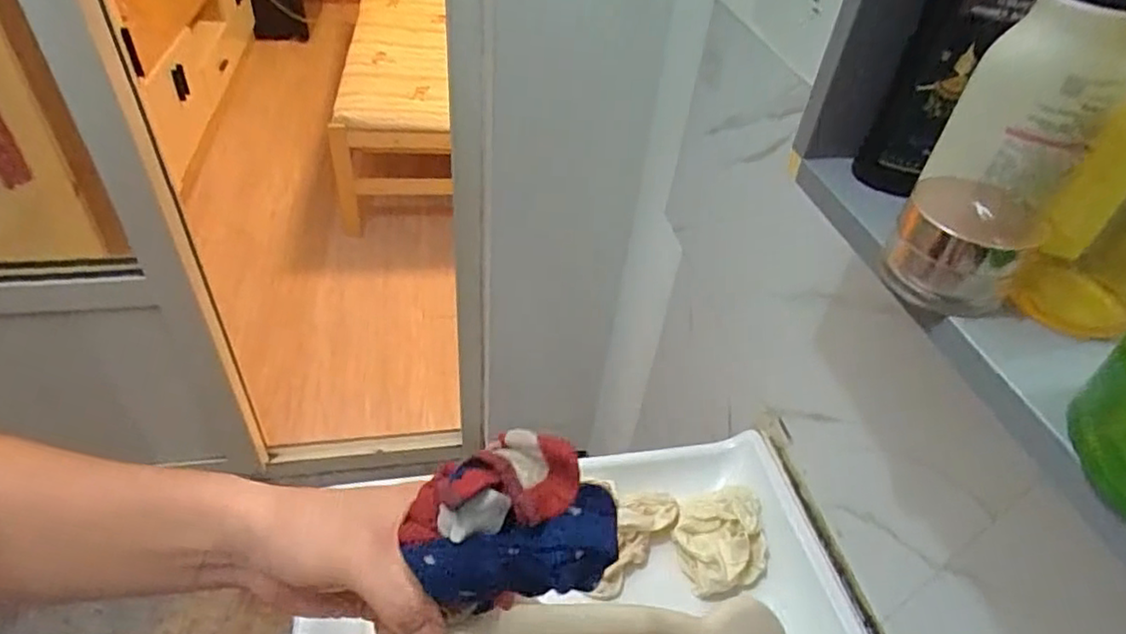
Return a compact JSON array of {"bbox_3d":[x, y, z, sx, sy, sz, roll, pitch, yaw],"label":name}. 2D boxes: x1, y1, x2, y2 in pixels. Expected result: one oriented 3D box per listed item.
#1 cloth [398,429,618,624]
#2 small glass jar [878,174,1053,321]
[{"bbox_3d":[-0.025,0.094,0.283,0.089,0.073,0.052,4,42,-3],"label":"cloth"},{"bbox_3d":[0.196,-0.035,0.315,0.061,0.046,0.059,27,46,21],"label":"small glass jar"}]

